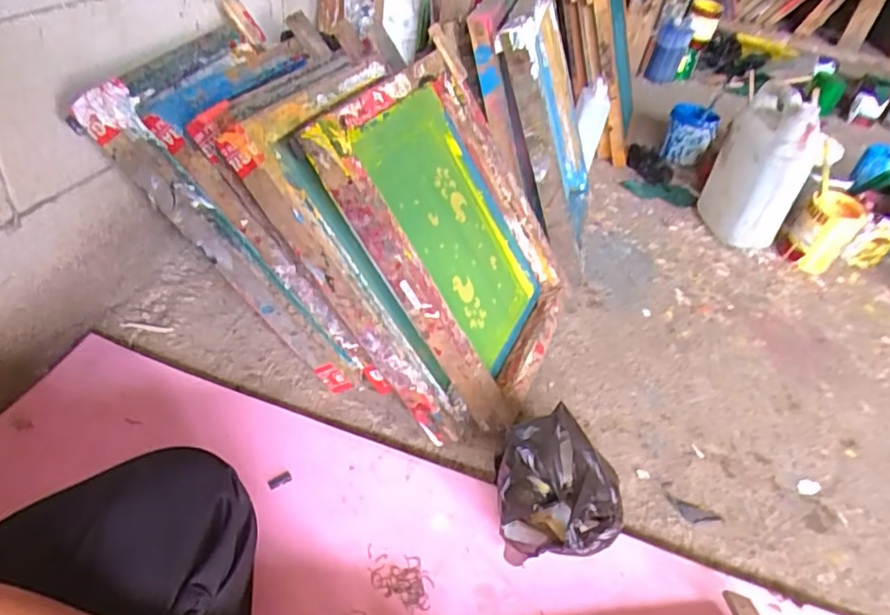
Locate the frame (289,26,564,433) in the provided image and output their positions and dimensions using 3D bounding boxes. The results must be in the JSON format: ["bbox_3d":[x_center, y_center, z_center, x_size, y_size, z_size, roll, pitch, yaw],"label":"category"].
[{"bbox_3d":[0.023,-0.113,0.884,0.070,0.464,0.363,-15,26,36],"label":"frame"}]

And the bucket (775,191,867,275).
[{"bbox_3d":[0.758,-0.151,1.214,0.125,0.142,0.104,34,46,28],"label":"bucket"}]

